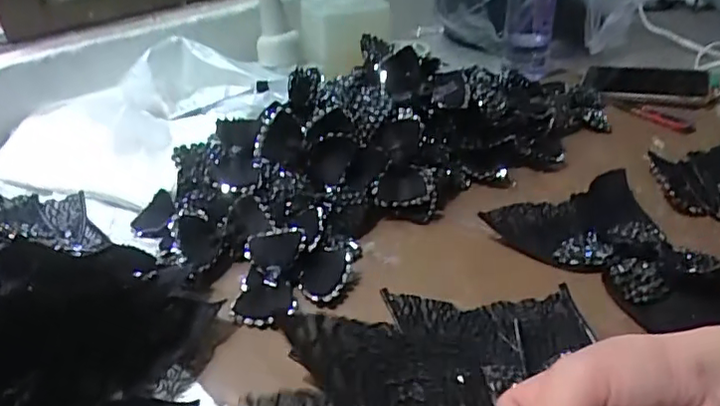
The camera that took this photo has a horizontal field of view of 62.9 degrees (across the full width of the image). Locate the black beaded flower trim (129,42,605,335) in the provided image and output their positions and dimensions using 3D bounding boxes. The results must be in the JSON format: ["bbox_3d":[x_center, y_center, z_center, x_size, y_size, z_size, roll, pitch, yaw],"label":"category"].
[{"bbox_3d":[0.065,-0.082,0.644,0.581,0.100,0.225,-26,39,-31],"label":"black beaded flower trim"}]

